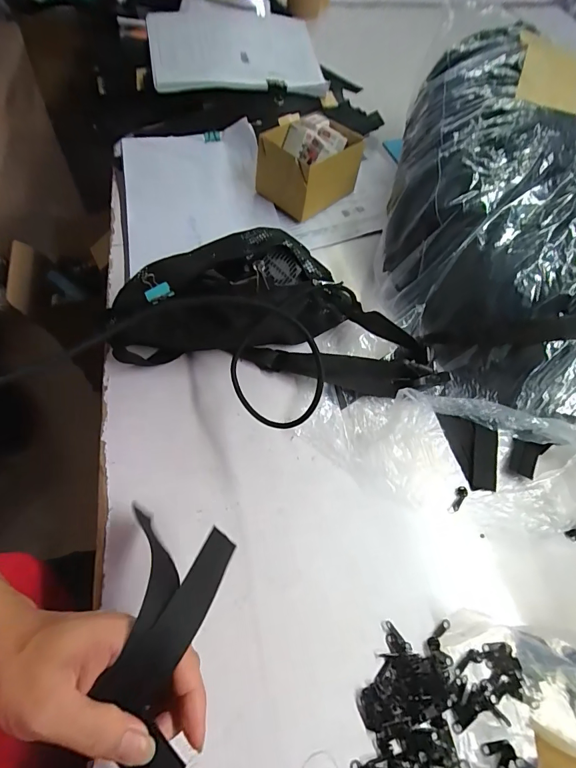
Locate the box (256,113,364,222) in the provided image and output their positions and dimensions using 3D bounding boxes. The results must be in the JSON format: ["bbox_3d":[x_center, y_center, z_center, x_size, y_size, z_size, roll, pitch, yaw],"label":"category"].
[{"bbox_3d":[0.035,-0.326,0.609,0.110,0.092,0.142,37,64,19],"label":"box"}]

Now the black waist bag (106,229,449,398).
[{"bbox_3d":[-0.006,-0.091,0.462,0.356,0.095,0.164,6,58,2],"label":"black waist bag"}]

